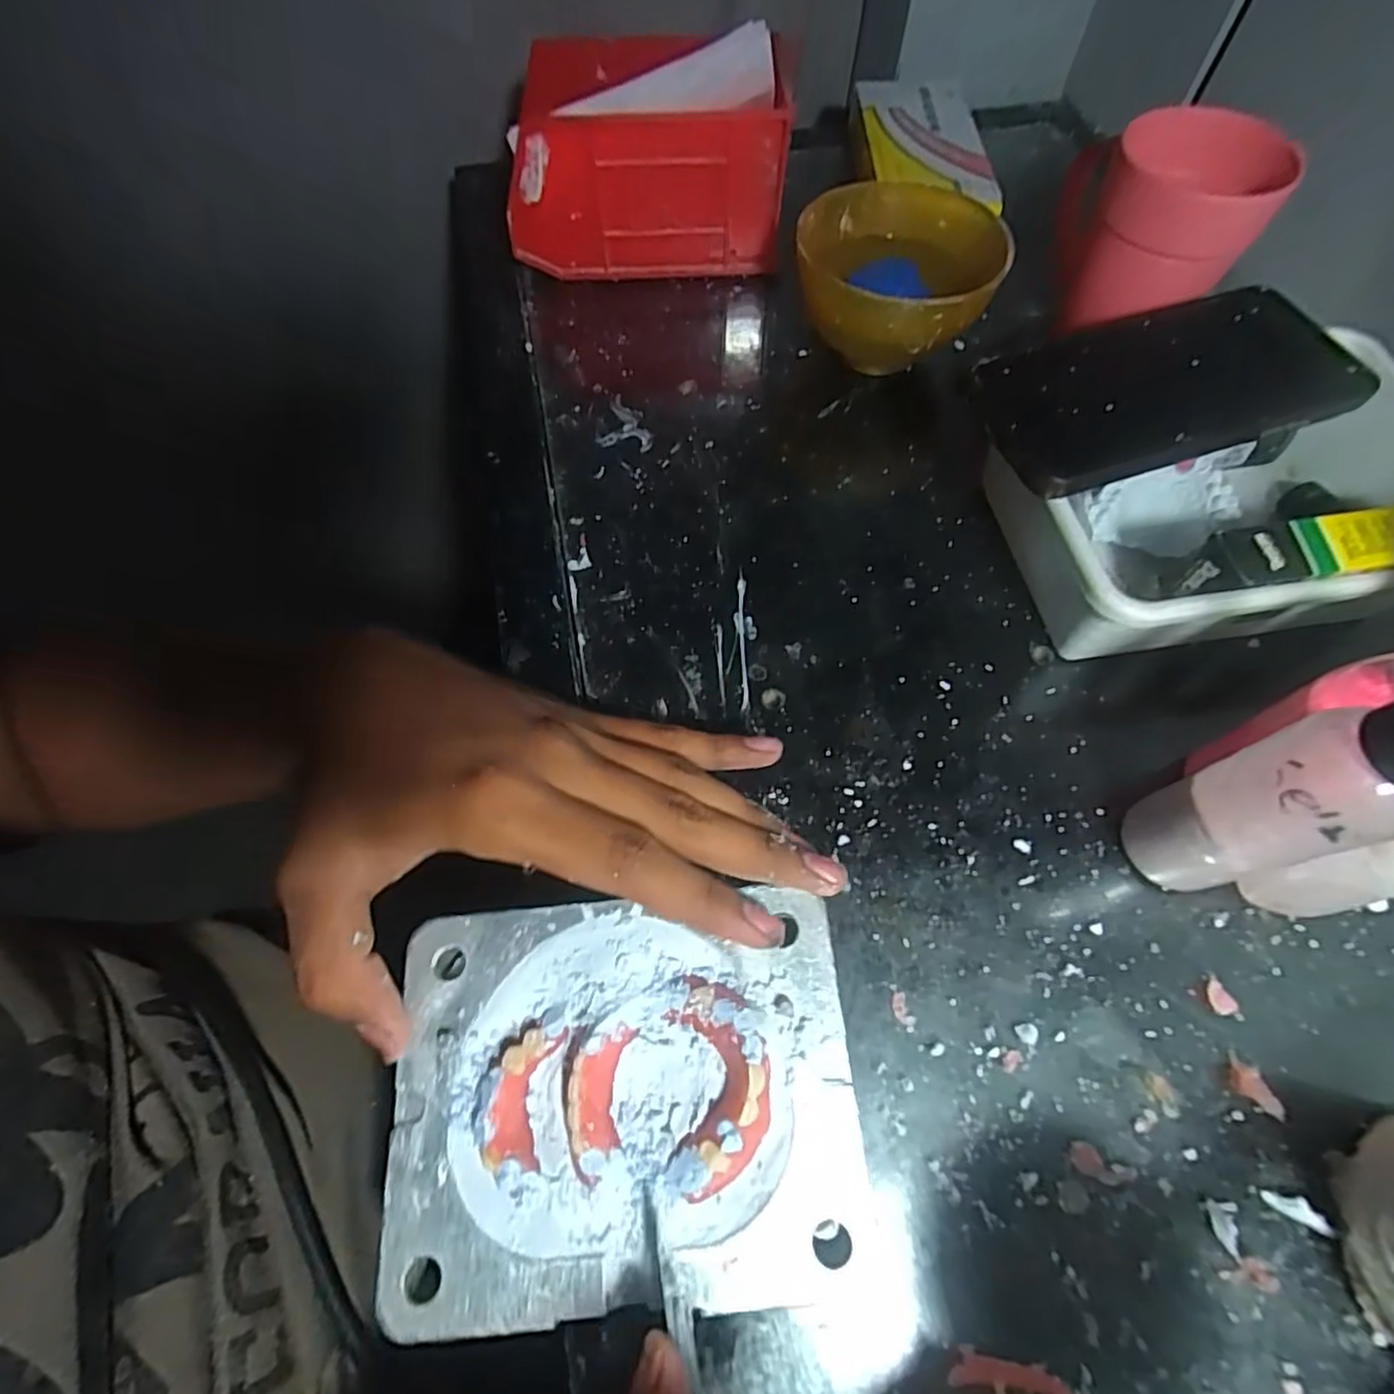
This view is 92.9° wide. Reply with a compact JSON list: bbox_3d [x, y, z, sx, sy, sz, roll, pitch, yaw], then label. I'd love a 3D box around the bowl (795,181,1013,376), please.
[{"bbox_3d":[0.109,-0.228,0.375,0.105,0.069,0.112,0,64,1],"label":"bowl"}]

